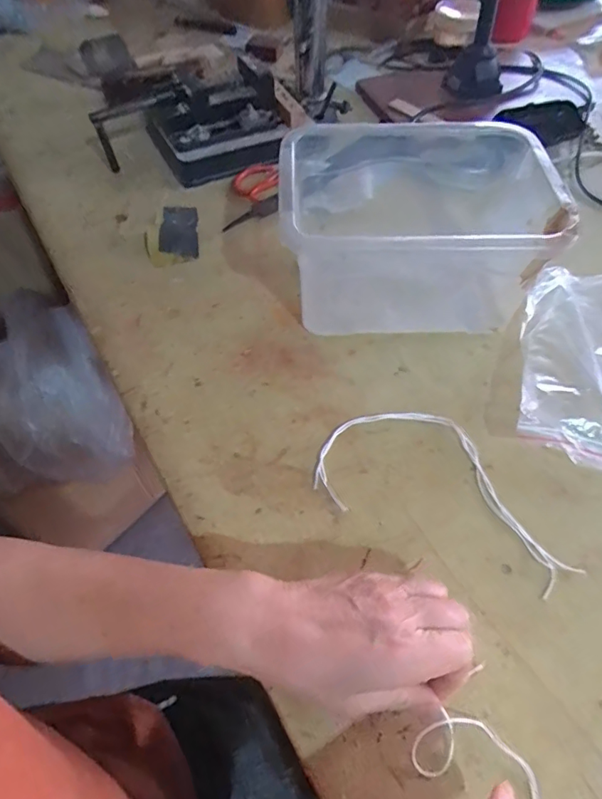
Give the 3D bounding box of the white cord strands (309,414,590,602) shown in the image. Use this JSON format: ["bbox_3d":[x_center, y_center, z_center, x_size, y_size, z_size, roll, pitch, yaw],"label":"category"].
[{"bbox_3d":[0.115,0.063,0.401,0.199,0.004,0.112,20,56,13],"label":"white cord strands"}]

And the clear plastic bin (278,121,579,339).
[{"bbox_3d":[0.104,-0.179,0.505,0.230,0.127,0.208,4,54,2],"label":"clear plastic bin"}]

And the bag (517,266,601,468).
[{"bbox_3d":[0.265,-0.036,0.450,0.139,0.040,0.209,11,55,7],"label":"bag"}]

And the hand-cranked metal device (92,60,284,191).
[{"bbox_3d":[-0.137,-0.352,0.655,0.227,0.071,0.138,-22,57,-16],"label":"hand-cranked metal device"}]

